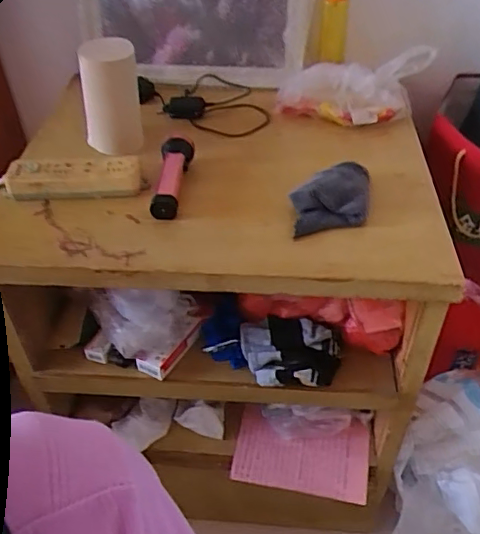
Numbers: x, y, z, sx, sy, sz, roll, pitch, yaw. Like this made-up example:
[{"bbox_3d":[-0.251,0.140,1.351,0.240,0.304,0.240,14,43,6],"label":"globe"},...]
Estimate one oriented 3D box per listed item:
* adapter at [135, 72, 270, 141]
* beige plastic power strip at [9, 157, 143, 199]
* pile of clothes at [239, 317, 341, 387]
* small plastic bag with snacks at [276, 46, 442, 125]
[{"bbox_3d":[-0.060,-0.252,0.863,0.219,0.030,0.125,20,47,22],"label":"adapter"},{"bbox_3d":[-0.201,-0.107,0.697,0.160,0.039,0.044,0,43,1],"label":"beige plastic power strip"},{"bbox_3d":[0.065,0.117,0.764,0.137,0.048,0.091,10,44,12],"label":"pile of clothes"},{"bbox_3d":[0.159,-0.252,0.814,0.219,0.078,0.078,1,41,21],"label":"small plastic bag with snacks"}]

